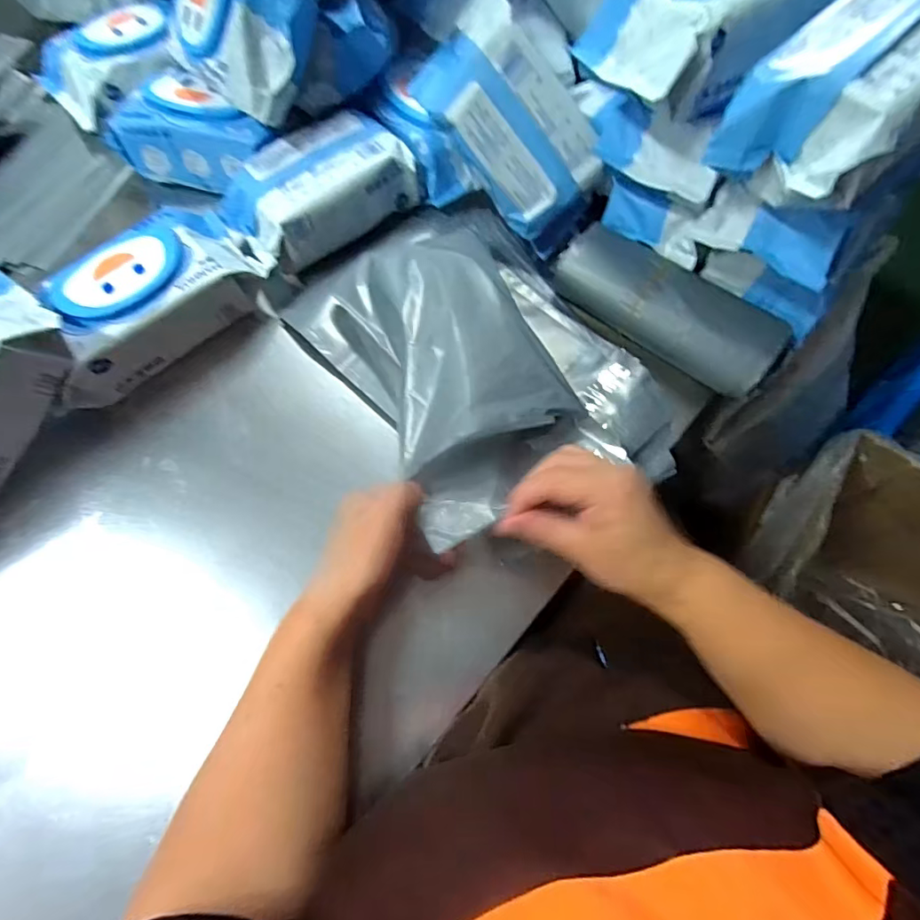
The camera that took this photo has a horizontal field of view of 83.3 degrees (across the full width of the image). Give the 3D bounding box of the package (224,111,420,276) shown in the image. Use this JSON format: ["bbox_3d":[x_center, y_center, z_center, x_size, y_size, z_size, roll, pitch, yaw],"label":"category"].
[{"bbox_3d":[-0.143,-0.269,0.512,0.181,0.059,0.103,-36,73,-13],"label":"package"}]

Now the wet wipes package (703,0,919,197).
[{"bbox_3d":[0.265,-0.247,0.349,0.163,0.077,0.106,-39,74,-14],"label":"wet wipes package"}]

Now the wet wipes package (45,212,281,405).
[{"bbox_3d":[-0.285,-0.151,0.473,0.202,0.070,0.101,-42,75,-14],"label":"wet wipes package"}]

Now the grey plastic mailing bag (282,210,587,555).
[{"bbox_3d":[-0.019,-0.081,0.433,0.157,0.085,0.273,-31,72,-11],"label":"grey plastic mailing bag"}]

